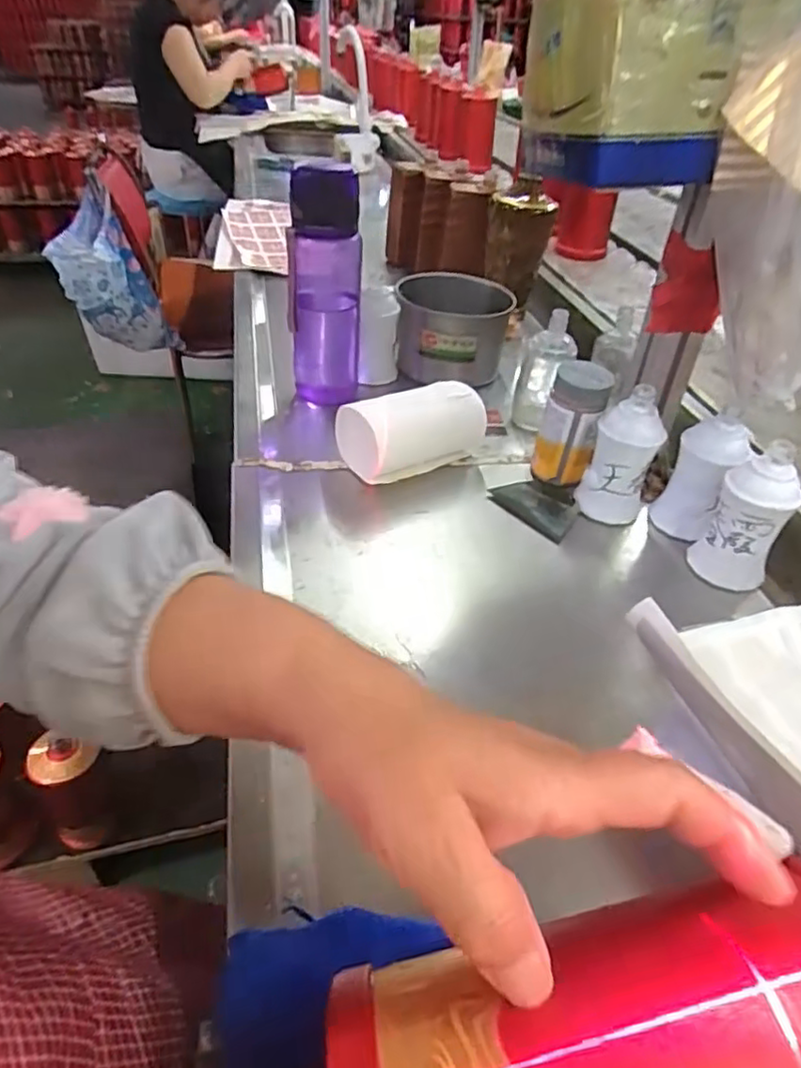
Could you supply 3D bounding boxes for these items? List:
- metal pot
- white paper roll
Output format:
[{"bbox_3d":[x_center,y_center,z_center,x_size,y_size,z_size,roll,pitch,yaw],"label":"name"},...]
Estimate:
[{"bbox_3d":[0.062,-0.247,0.777,0.126,0.089,0.118,2,40,-2],"label":"metal pot"},{"bbox_3d":[0.014,-0.102,0.620,0.136,0.056,0.064,-21,46,-27],"label":"white paper roll"}]

